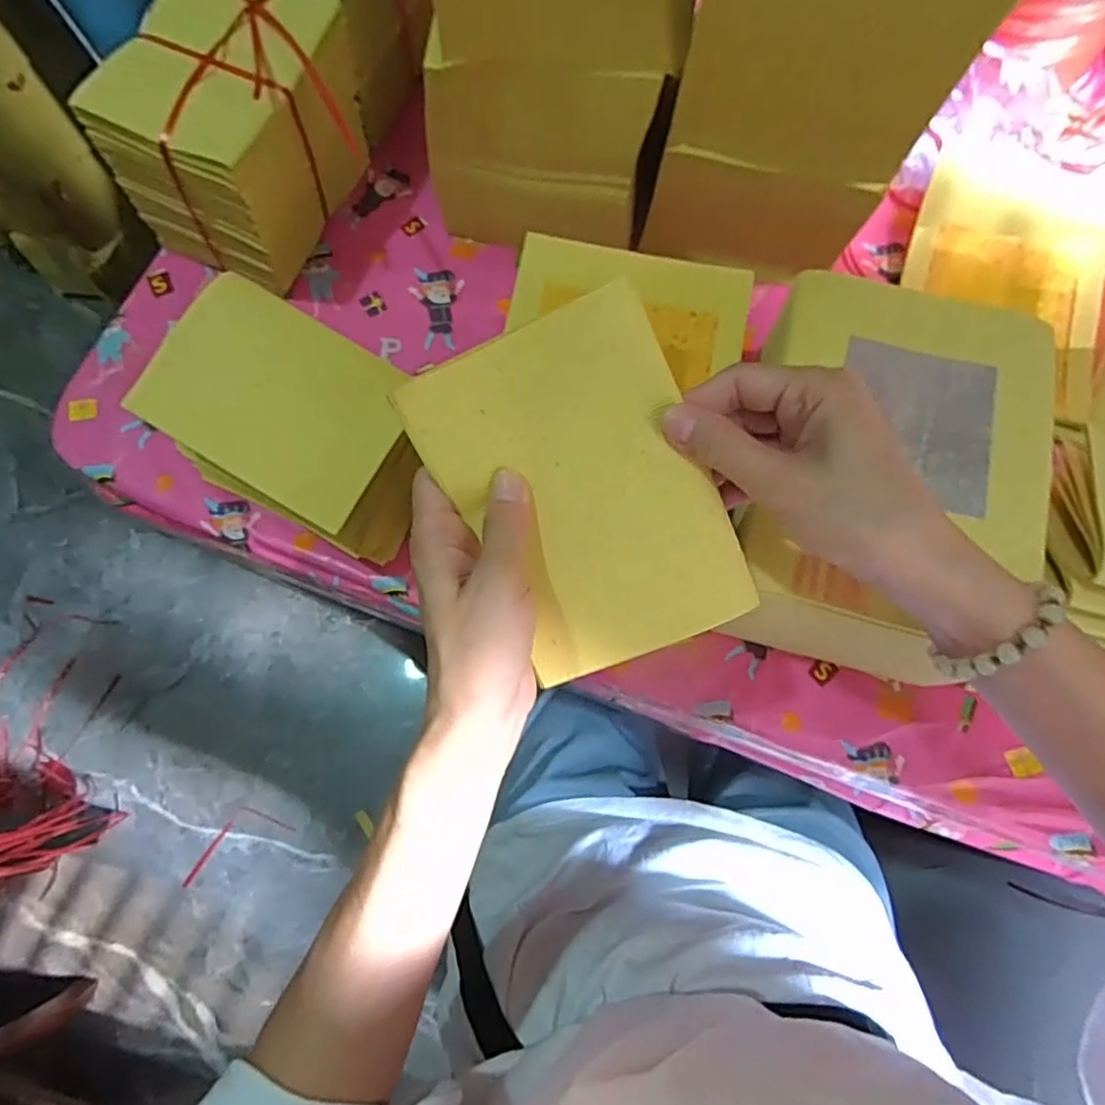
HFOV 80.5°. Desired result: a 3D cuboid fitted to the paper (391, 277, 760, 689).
[{"bbox_3d":[0.015,-0.025,0.303,0.112,0.010,0.158,-24,103,9],"label":"paper"}]

